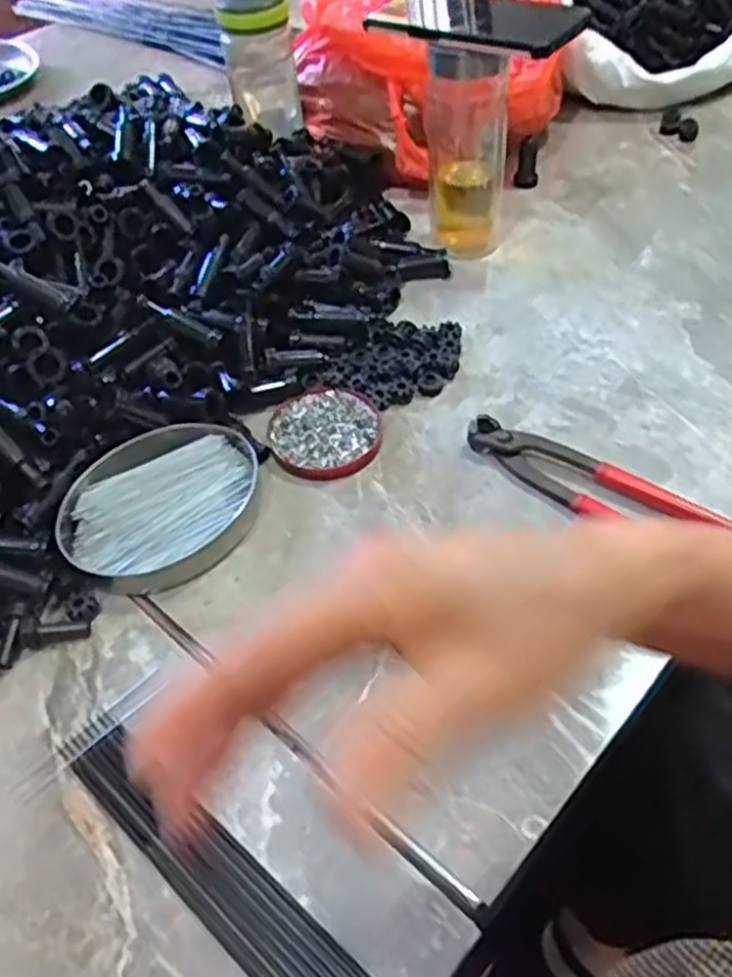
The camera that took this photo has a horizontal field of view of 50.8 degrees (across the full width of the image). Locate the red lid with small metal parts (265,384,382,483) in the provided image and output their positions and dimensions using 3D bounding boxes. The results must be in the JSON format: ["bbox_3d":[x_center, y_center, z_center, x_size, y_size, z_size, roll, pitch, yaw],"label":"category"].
[{"bbox_3d":[-0.030,-0.042,0.561,0.081,0.009,0.081,-2,49,2],"label":"red lid with small metal parts"}]

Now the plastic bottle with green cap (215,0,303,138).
[{"bbox_3d":[-0.104,-0.429,0.758,0.069,0.134,0.066,-10,50,-4],"label":"plastic bottle with green cap"}]

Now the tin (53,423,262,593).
[{"bbox_3d":[-0.136,0.011,0.519,0.134,0.024,0.109,-26,53,-18],"label":"tin"}]

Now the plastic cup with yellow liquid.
[{"bbox_3d":[0.085,-0.296,0.661,0.065,0.179,0.079,2,50,5],"label":"plastic cup with yellow liquid"}]

